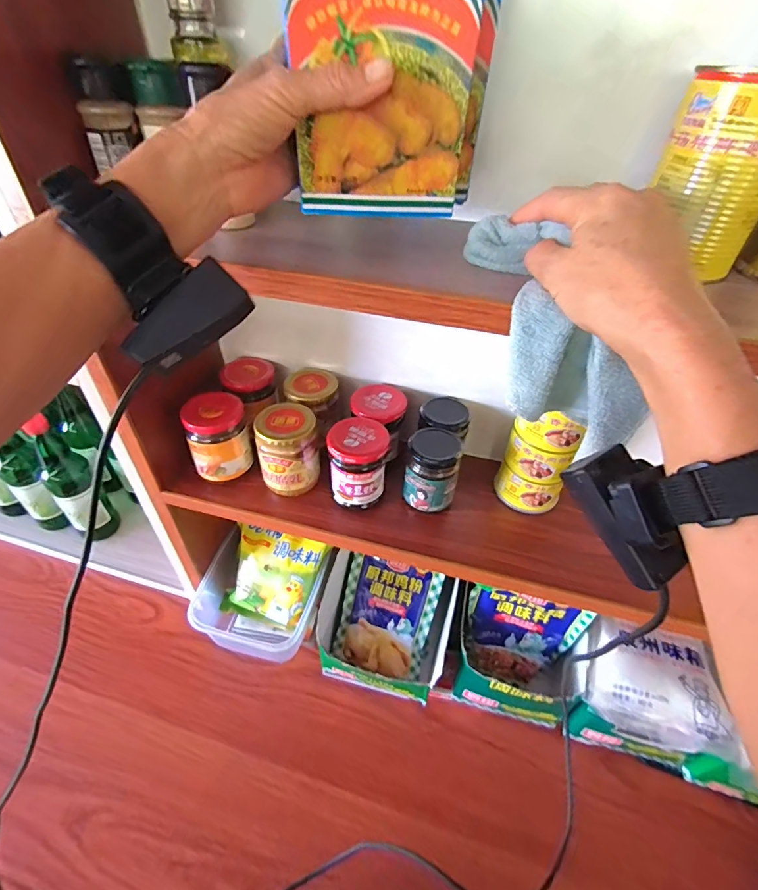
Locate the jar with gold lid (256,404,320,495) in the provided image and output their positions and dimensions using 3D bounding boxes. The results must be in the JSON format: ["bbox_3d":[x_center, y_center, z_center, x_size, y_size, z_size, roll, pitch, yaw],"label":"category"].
[{"bbox_3d":[-0.103,0.006,0.493,0.063,0.090,0.062,1,43,-1],"label":"jar with gold lid"}]

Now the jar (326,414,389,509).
[{"bbox_3d":[-0.024,0.023,0.484,0.060,0.090,0.061,1,43,-1],"label":"jar"}]

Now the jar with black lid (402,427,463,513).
[{"bbox_3d":[0.058,0.028,0.477,0.054,0.074,0.053,1,43,-1],"label":"jar with black lid"}]

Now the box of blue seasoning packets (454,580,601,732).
[{"bbox_3d":[0.174,0.273,0.558,0.158,0.158,0.107,12,44,10],"label":"box of blue seasoning packets"}]

